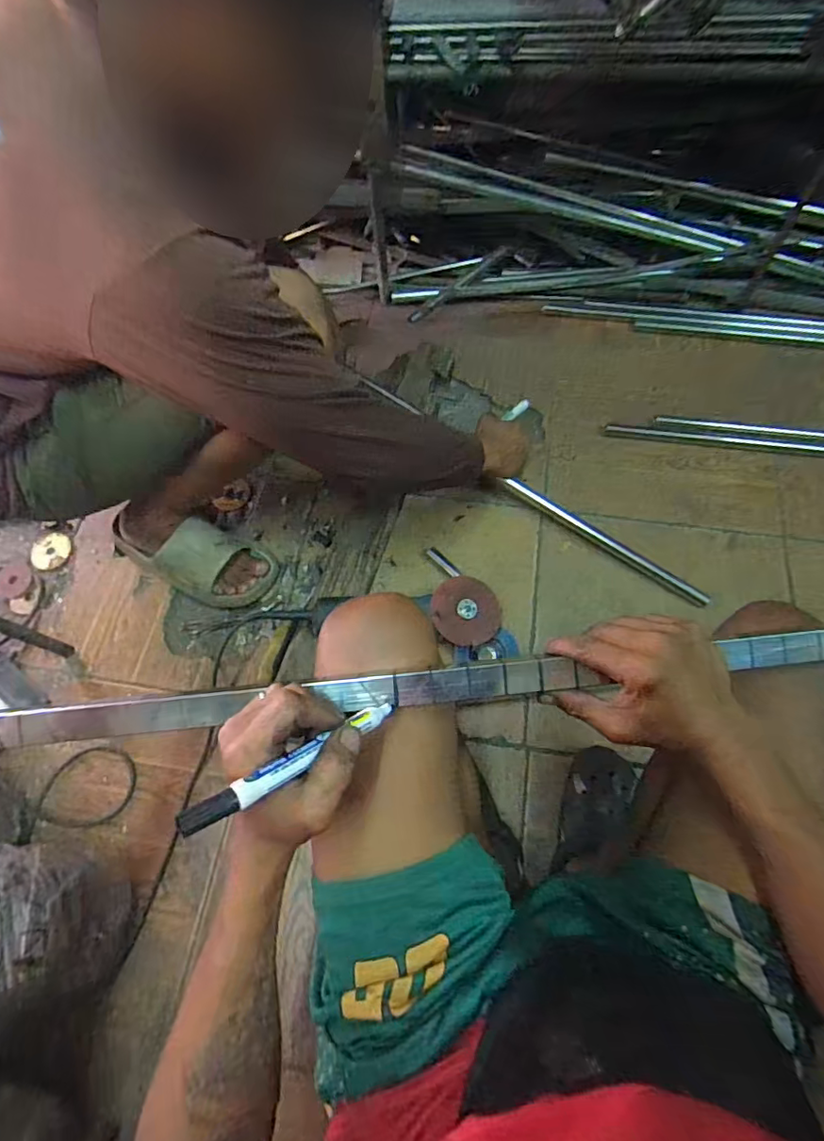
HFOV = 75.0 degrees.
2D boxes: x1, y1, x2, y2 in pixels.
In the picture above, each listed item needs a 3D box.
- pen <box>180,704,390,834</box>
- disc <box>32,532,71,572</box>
[{"bbox_3d":[-0.066,0.114,0.331,0.154,0.012,0.015,-19,61,-44],"label":"pen"},{"bbox_3d":[-0.632,-0.033,0.940,0.072,0.010,0.066,-1,66,2],"label":"disc"}]

